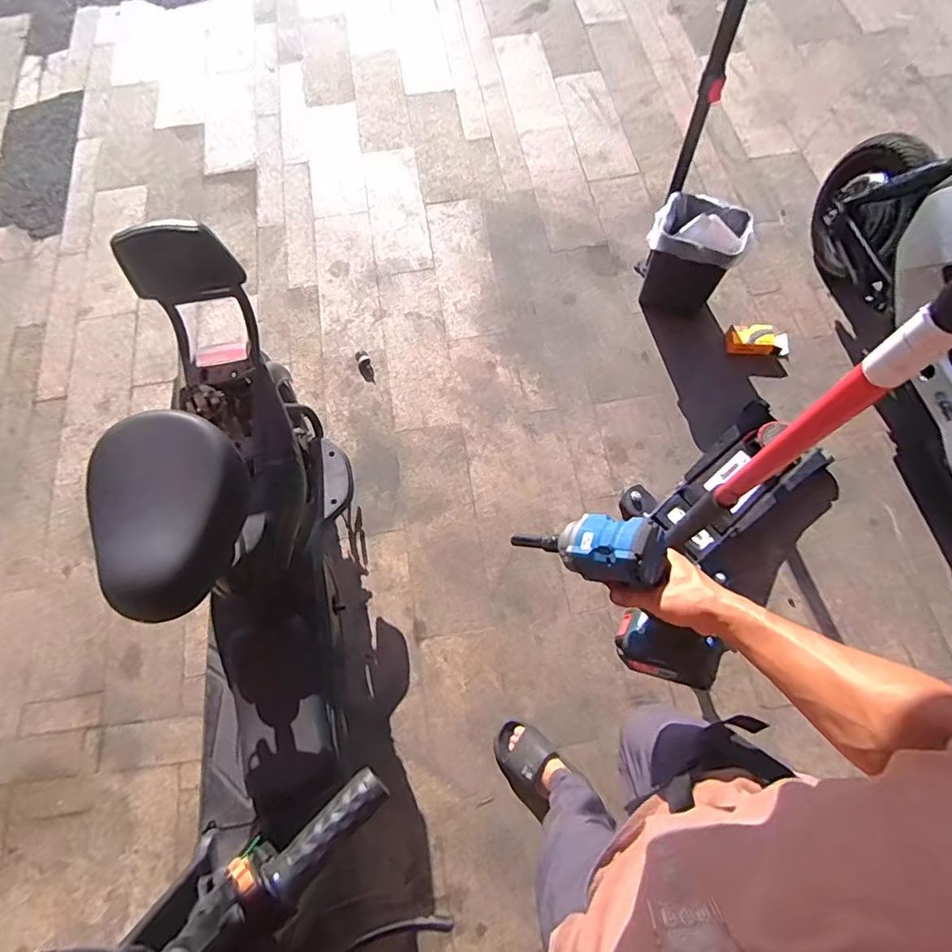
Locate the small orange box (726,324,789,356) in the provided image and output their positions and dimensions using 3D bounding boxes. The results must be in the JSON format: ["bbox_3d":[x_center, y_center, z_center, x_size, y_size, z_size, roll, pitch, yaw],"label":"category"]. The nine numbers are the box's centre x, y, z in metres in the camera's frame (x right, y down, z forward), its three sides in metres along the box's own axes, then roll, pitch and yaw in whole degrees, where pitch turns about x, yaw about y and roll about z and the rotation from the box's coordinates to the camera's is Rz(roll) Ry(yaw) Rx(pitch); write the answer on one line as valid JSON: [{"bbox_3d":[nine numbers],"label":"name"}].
[{"bbox_3d":[0.843,-0.407,1.611,0.177,0.054,0.093,2,68,3],"label":"small orange box"}]

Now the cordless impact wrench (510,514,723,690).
[{"bbox_3d":[0.177,0.135,0.615,0.250,0.174,0.080,48,62,-18],"label":"cordless impact wrench"}]

